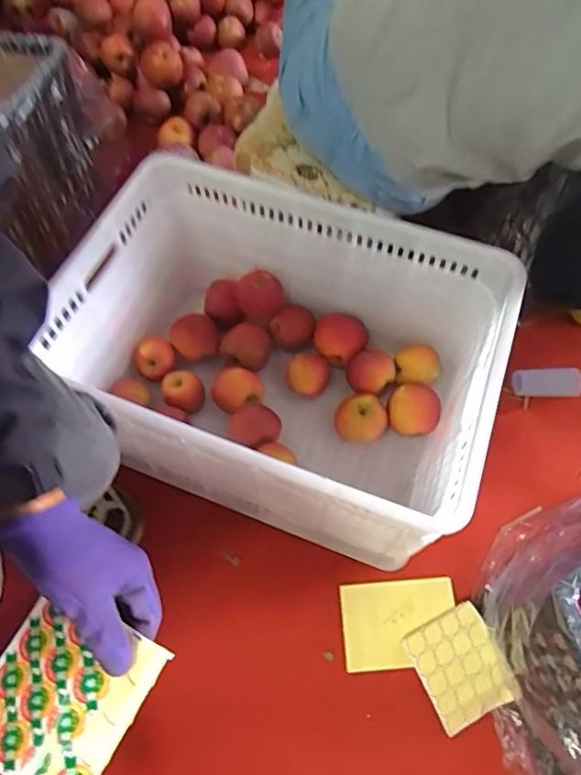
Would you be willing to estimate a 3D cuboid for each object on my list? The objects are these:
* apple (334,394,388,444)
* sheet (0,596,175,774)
[{"bbox_3d":[0.118,0.059,0.890,0.086,0.073,0.081,11,64,5],"label":"apple"},{"bbox_3d":[-0.168,0.223,0.378,0.111,0.008,0.111,25,66,13],"label":"sheet"}]

